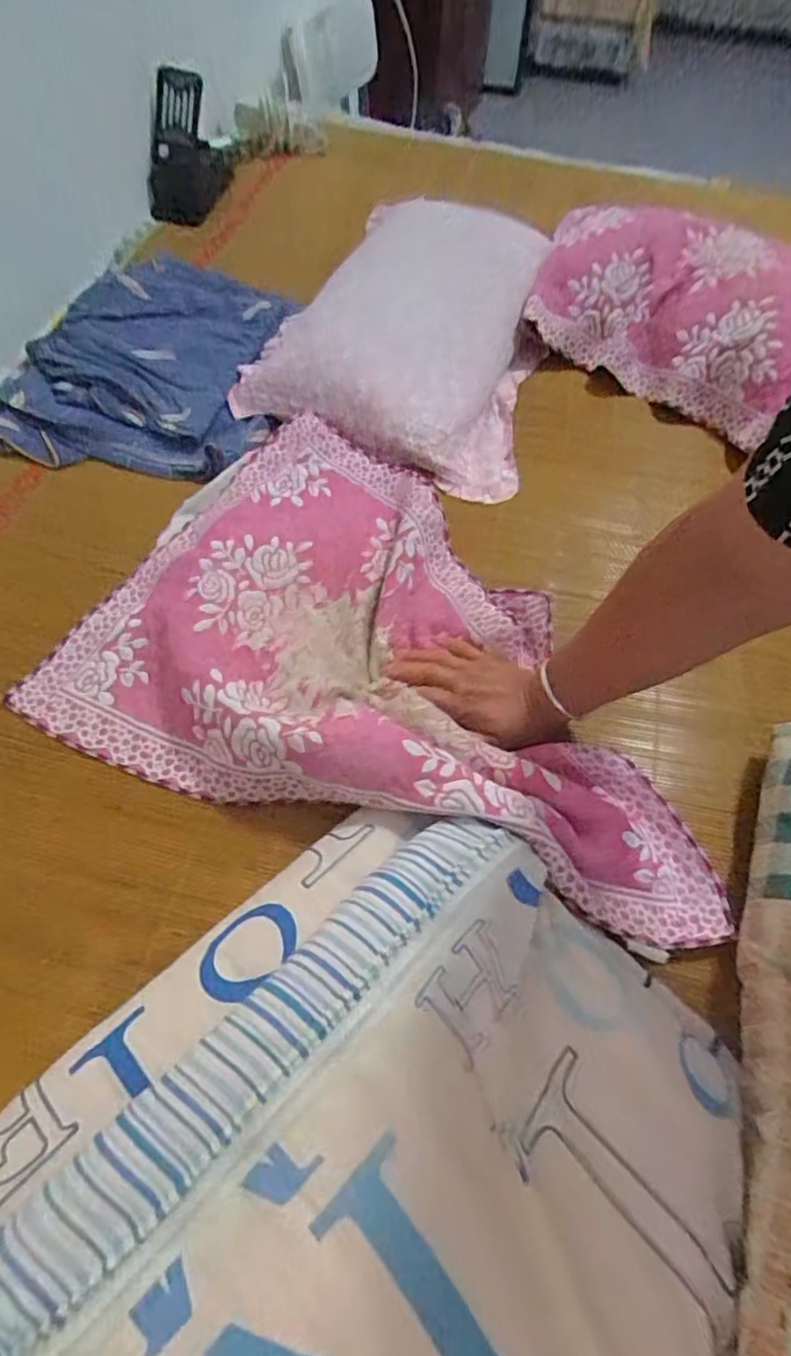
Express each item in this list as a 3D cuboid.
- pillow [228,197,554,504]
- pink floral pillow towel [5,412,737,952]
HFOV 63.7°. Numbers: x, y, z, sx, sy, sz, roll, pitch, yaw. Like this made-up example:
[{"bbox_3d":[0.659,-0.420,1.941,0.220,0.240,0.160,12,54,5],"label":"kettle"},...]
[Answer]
[{"bbox_3d":[0.037,-0.463,0.807,0.325,0.093,0.472,16,62,9],"label":"pillow"},{"bbox_3d":[0.016,-0.058,0.592,0.574,0.073,0.411,18,59,6],"label":"pink floral pillow towel"}]

